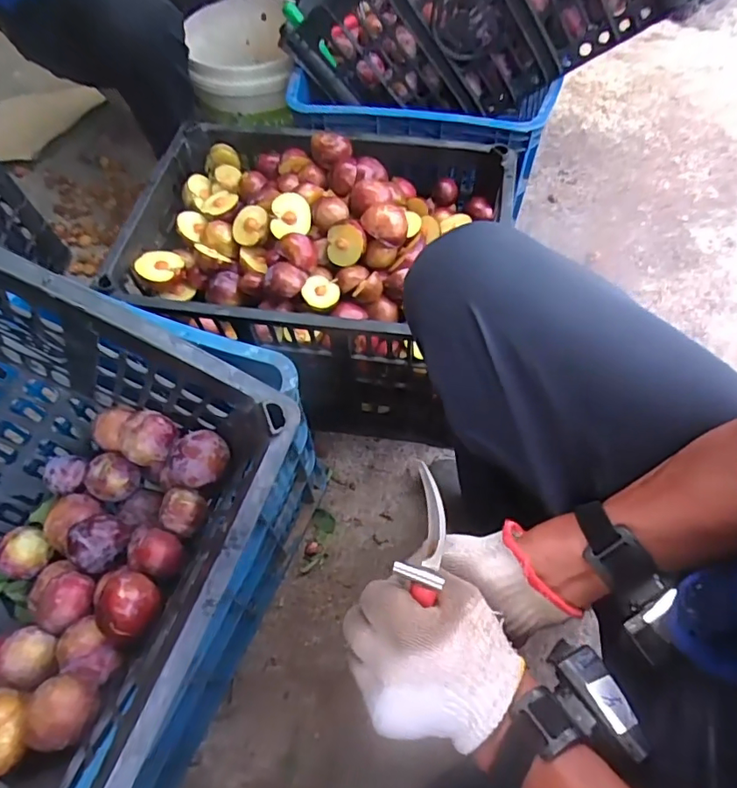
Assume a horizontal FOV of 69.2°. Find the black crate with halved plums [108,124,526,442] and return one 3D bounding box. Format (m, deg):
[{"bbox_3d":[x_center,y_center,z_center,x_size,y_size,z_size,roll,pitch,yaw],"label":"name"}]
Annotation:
[{"bbox_3d":[-0.061,-0.165,0.812,0.485,0.289,0.352,9,61,6],"label":"black crate with halved plums"}]

